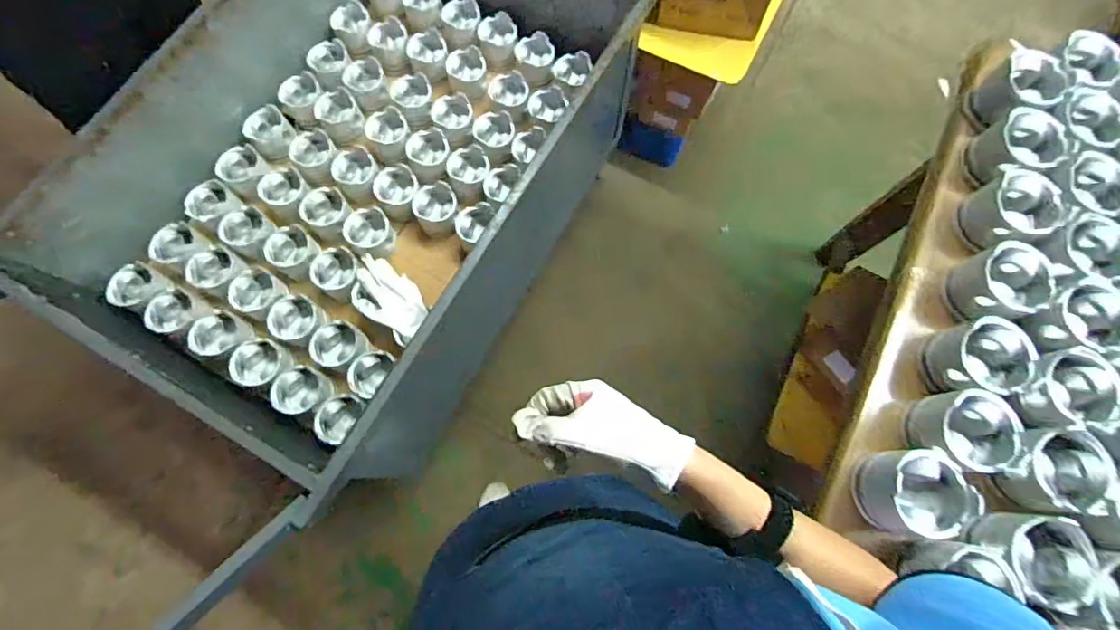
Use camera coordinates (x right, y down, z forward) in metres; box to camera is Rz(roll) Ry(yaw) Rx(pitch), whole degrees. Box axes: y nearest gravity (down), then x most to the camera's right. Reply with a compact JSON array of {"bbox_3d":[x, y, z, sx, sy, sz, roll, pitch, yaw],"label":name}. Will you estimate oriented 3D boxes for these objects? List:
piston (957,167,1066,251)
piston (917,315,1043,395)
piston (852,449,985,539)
[{"bbox_3d":[0.608,-0.142,0.707,0.095,0.076,0.089,0,73,-1],"label":"piston"},{"bbox_3d":[0.516,0.056,0.648,0.090,0.067,0.087,0,73,-1],"label":"piston"},{"bbox_3d":[0.409,0.207,0.612,0.095,0.075,0.093,0,73,-2],"label":"piston"}]

